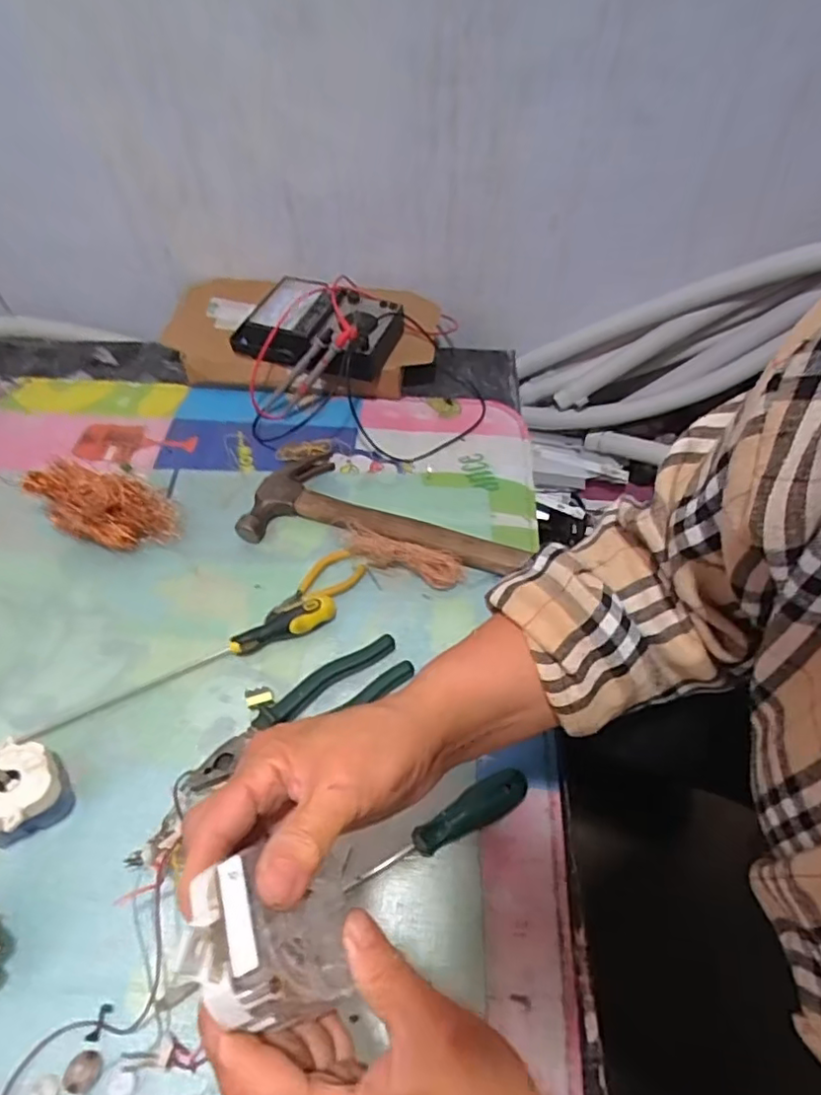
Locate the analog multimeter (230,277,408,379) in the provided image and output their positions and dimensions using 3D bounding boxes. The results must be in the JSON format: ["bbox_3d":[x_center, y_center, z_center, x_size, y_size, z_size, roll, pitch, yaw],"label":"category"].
[{"bbox_3d":[-0.109,-0.261,0.736,0.181,0.060,0.110,14,52,13],"label":"analog multimeter"}]

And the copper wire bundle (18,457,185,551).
[{"bbox_3d":[-0.304,-0.041,0.621,0.133,0.064,0.065,14,56,9],"label":"copper wire bundle"}]

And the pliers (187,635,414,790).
[{"bbox_3d":[-0.090,0.140,0.520,0.197,0.022,0.046,-29,60,-19],"label":"pliers"}]

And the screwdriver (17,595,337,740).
[{"bbox_3d":[-0.249,0.118,0.534,0.383,0.029,0.031,-20,58,-14],"label":"screwdriver"}]

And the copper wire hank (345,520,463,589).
[{"bbox_3d":[-0.009,0.007,0.604,0.120,0.035,0.031,18,57,12],"label":"copper wire hank"}]

